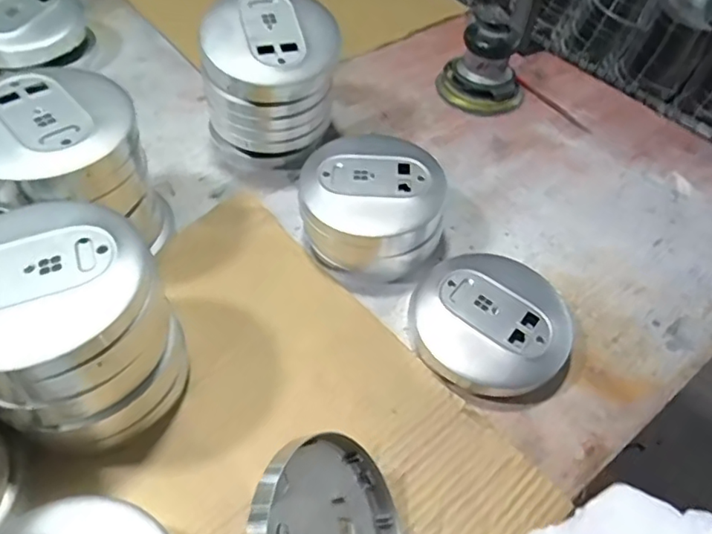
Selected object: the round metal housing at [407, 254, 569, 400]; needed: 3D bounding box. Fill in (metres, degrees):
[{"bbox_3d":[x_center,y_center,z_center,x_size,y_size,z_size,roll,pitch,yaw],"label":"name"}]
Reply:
[{"bbox_3d":[0.115,0.049,0.507,0.131,0.034,0.130,2,50,-3],"label":"round metal housing"}]

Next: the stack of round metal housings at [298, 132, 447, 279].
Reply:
[{"bbox_3d":[0.015,-0.058,0.561,0.131,0.080,0.122,6,50,0],"label":"stack of round metal housings"}]

